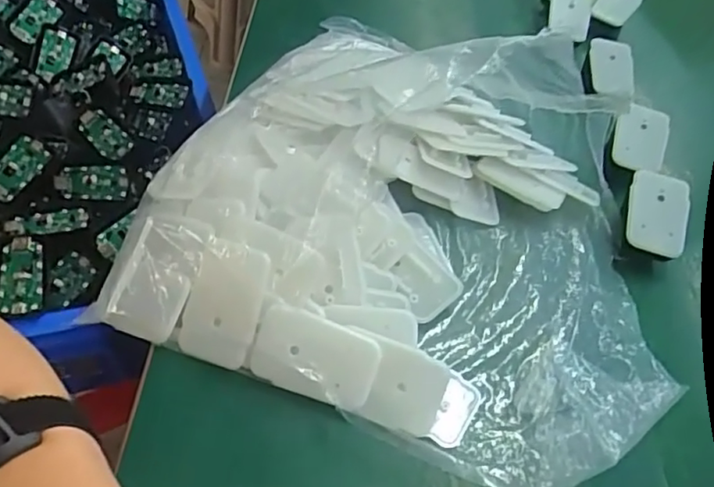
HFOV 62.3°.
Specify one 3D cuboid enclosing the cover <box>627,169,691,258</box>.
[{"bbox_3d":[0.225,-0.023,0.442,0.042,0.008,0.064,16,74,13],"label":"cover"}]

